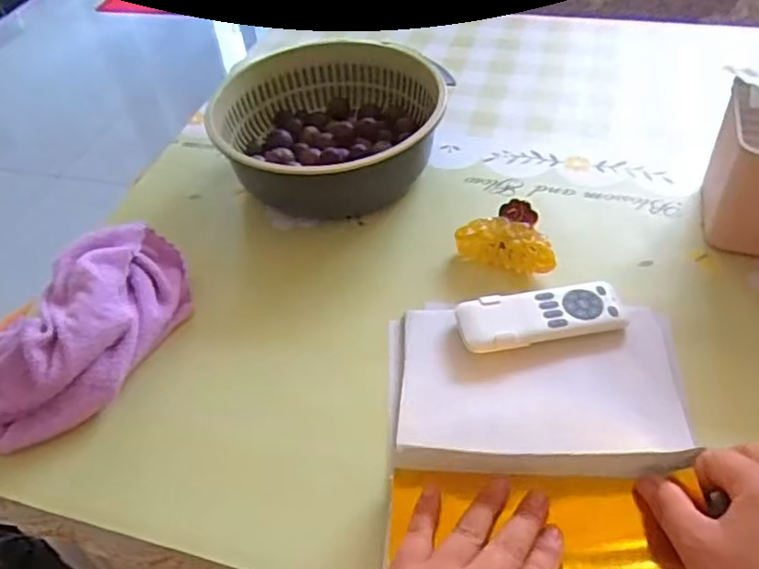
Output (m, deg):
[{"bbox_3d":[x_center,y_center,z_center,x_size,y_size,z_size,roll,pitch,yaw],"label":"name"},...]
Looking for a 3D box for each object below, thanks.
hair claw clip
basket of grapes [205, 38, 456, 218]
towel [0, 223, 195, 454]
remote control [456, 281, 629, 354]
[{"bbox_3d":[0.110,-0.038,0.546,0.087,0.039,0.053,22,53,24],"label":"hair claw clip"},{"bbox_3d":[-0.048,-0.158,0.646,0.217,0.082,0.180,-8,47,-1],"label":"basket of grapes"},{"bbox_3d":[-0.236,0.032,0.492,0.126,0.053,0.210,33,58,31],"label":"towel"},{"bbox_3d":[0.122,0.025,0.489,0.123,0.014,0.048,-10,47,-3],"label":"remote control"}]

